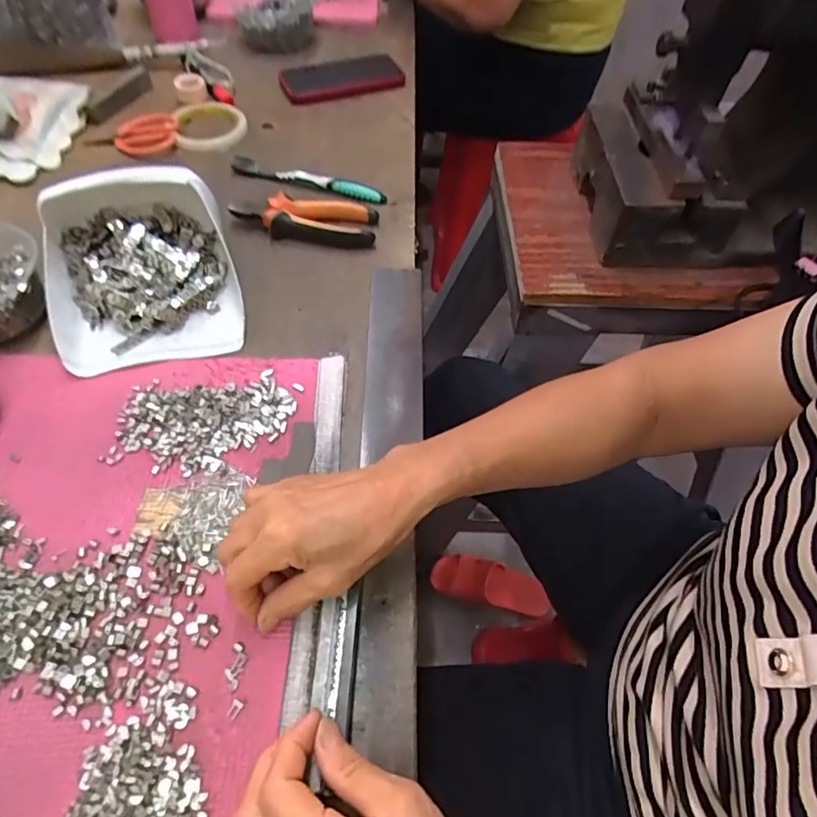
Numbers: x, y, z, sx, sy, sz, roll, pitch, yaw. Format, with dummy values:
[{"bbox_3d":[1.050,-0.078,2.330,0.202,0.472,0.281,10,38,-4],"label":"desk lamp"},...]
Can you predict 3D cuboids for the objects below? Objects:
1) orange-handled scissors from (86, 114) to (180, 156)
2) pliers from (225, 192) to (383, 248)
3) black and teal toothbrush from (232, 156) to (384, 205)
[{"bbox_3d":[-0.330,-0.329,0.646,0.105,0.012,0.055,-26,76,-14],"label":"orange-handled scissors"},{"bbox_3d":[-0.107,-0.203,0.562,0.146,0.022,0.062,6,55,2],"label":"pliers"},{"bbox_3d":[-0.113,-0.260,0.607,0.182,0.014,0.012,14,56,8],"label":"black and teal toothbrush"}]

